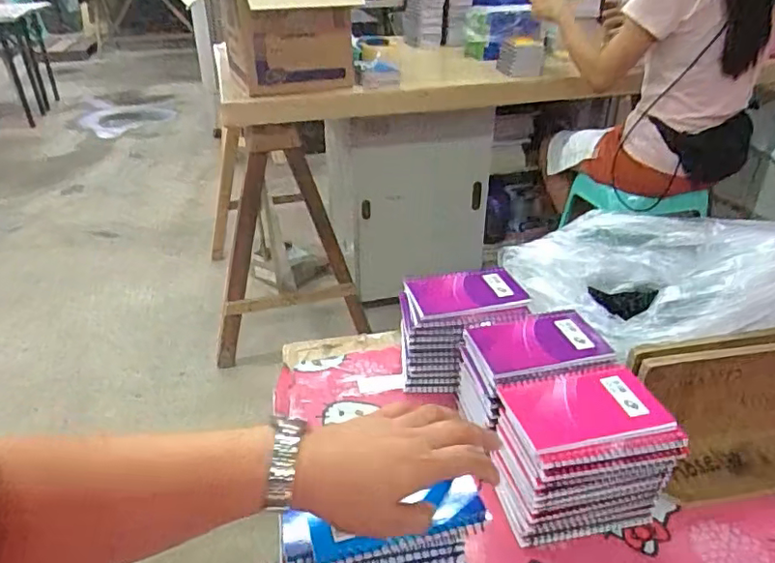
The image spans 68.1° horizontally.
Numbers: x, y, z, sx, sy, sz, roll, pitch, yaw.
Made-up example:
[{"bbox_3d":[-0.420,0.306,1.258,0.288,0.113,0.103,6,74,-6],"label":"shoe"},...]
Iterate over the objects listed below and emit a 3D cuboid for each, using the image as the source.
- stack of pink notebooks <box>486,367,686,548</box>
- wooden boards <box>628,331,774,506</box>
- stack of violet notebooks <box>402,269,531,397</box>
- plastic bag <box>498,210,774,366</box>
[{"bbox_3d":[0.173,0.162,0.535,0.146,0.115,0.100,-6,32,-8],"label":"stack of pink notebooks"},{"bbox_3d":[0.339,0.132,0.567,0.190,0.129,0.099,-4,32,-5],"label":"wooden boards"},{"bbox_3d":[0.087,0.060,0.694,0.150,0.110,0.102,-9,32,-13],"label":"stack of violet notebooks"},{"bbox_3d":[0.267,-0.001,0.617,0.298,0.117,0.147,14,34,22],"label":"plastic bag"}]

